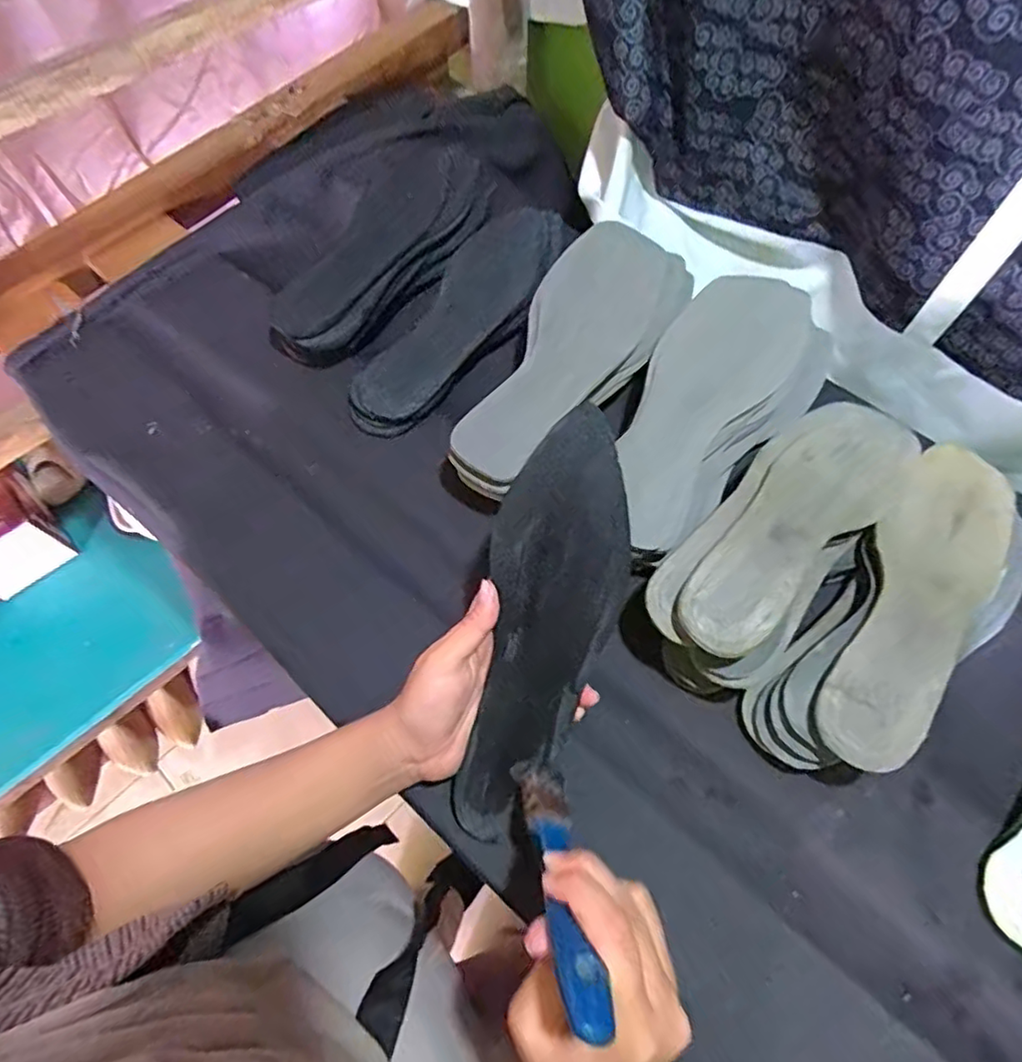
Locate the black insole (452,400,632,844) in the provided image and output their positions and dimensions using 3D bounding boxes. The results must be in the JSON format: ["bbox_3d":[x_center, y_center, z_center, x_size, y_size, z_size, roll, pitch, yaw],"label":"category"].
[{"bbox_3d":[0.018,0.059,0.359,0.076,0.011,0.251,15,97,6],"label":"black insole"}]

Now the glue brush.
[{"bbox_3d":[0.022,0.160,0.292,0.025,0.156,0.015,-4,100,-4],"label":"glue brush"}]

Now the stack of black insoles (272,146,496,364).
[{"bbox_3d":[-0.110,-0.260,0.541,0.109,0.031,0.268,28,66,11],"label":"stack of black insoles"}]

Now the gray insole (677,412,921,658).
[{"bbox_3d":[0.191,-0.010,0.398,0.236,0.027,0.068,-41,72,-19],"label":"gray insole"}]

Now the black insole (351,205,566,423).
[{"bbox_3d":[-0.038,-0.197,0.537,0.074,0.028,0.272,28,66,12],"label":"black insole"}]

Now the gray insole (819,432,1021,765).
[{"bbox_3d":[0.263,0.040,0.394,0.074,0.016,0.243,37,68,15],"label":"gray insole"}]

